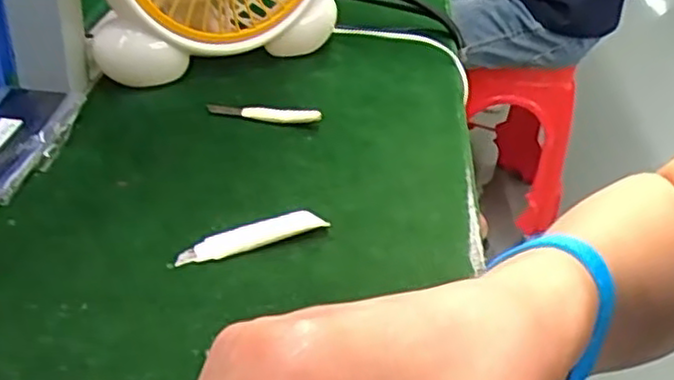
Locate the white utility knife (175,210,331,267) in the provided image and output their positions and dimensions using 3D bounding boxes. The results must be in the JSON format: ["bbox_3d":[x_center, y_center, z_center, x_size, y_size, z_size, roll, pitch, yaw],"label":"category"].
[{"bbox_3d":[-0.051,0.027,0.426,0.090,0.011,0.016,-14,40,-26],"label":"white utility knife"}]

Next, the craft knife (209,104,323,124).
[{"bbox_3d":[-0.055,-0.059,0.544,0.084,0.011,0.008,7,35,1],"label":"craft knife"}]

